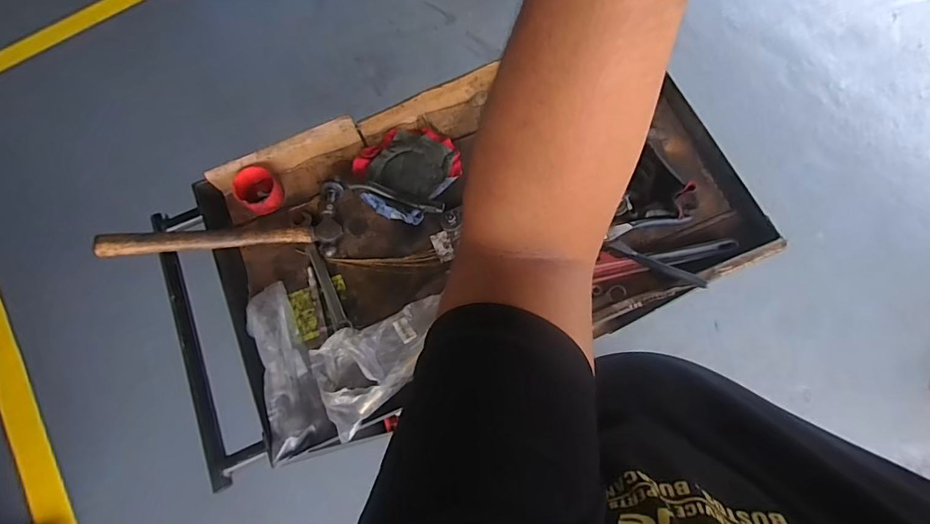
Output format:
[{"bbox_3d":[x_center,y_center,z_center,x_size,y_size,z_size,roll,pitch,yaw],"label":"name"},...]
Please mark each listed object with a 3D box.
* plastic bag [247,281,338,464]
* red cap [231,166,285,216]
[{"bbox_3d":[-0.255,0.145,0.645,0.078,0.038,0.241,-20,73,-4],"label":"plastic bag"},{"bbox_3d":[-0.343,-0.118,0.755,0.068,0.045,0.077,-41,76,-10],"label":"red cap"}]

